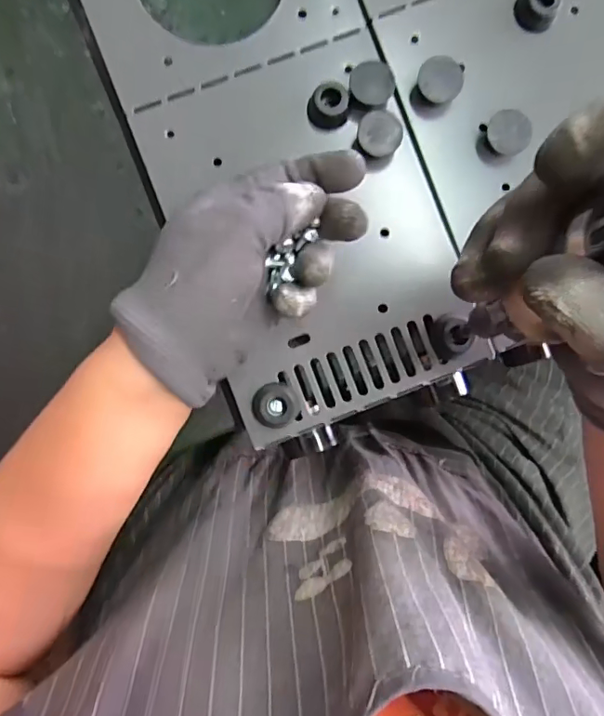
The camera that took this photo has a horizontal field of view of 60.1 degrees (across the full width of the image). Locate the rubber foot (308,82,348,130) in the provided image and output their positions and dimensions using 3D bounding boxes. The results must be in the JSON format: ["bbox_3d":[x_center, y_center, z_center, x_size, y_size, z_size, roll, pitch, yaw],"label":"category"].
[{"bbox_3d":[0.015,-0.142,0.295,0.022,0.014,0.021,6,89,-2],"label":"rubber foot"}]

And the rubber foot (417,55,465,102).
[{"bbox_3d":[0.077,-0.154,0.294,0.024,0.015,0.023,0,89,-2],"label":"rubber foot"}]

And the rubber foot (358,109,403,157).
[{"bbox_3d":[0.044,-0.126,0.291,0.024,0.011,0.023,5,123,8],"label":"rubber foot"}]

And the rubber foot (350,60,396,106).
[{"bbox_3d":[0.039,-0.154,0.295,0.025,0.011,0.024,1,89,-2],"label":"rubber foot"}]

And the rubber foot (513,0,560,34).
[{"bbox_3d":[0.134,-0.199,0.295,0.019,0.014,0.020,0,89,-2],"label":"rubber foot"}]

